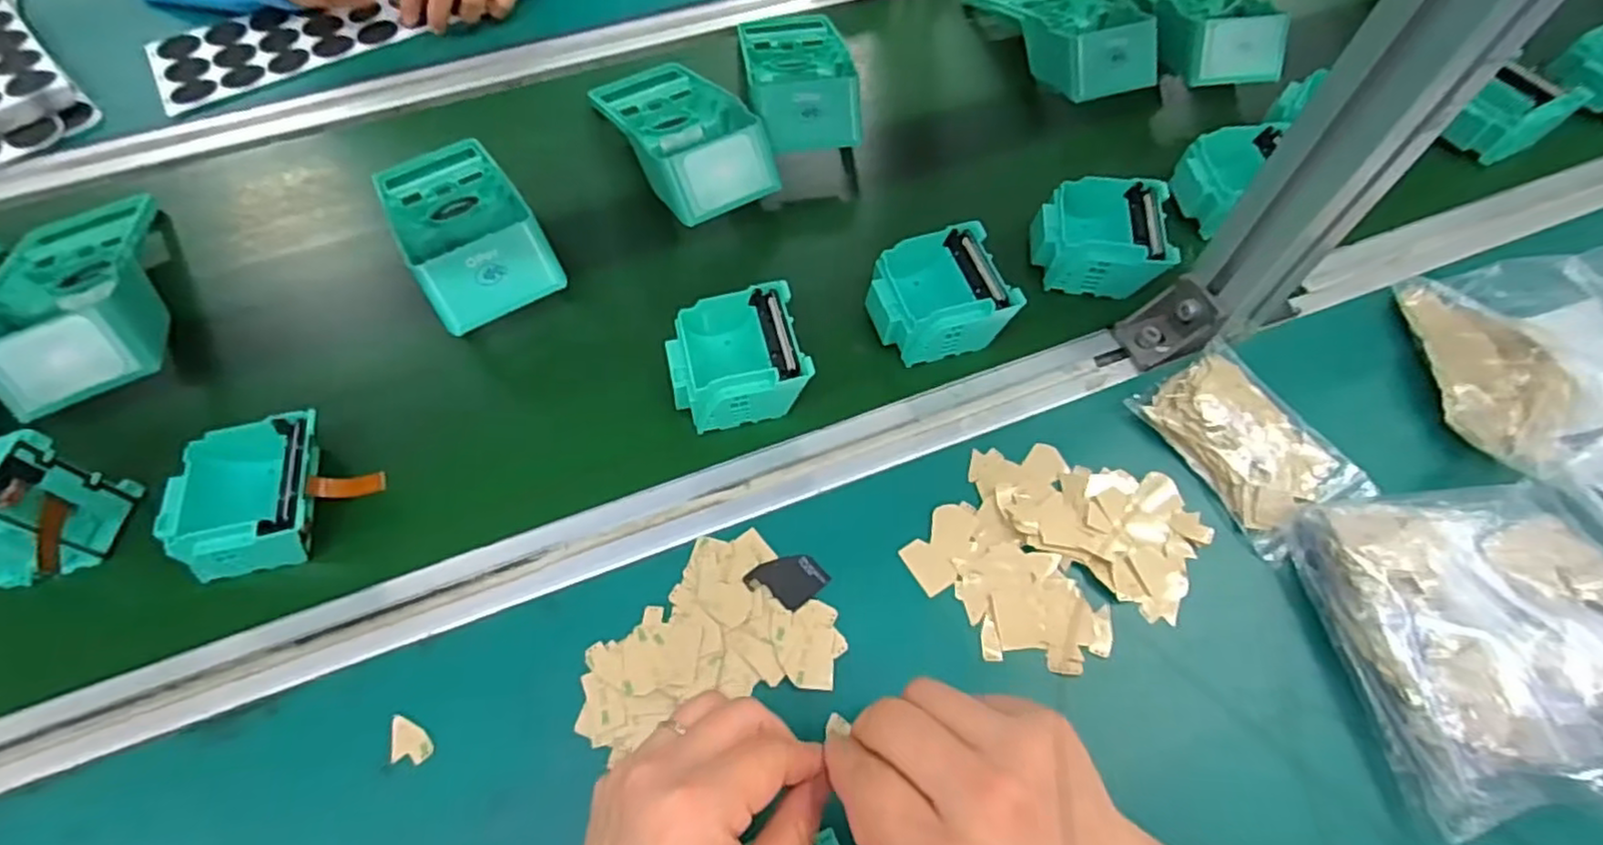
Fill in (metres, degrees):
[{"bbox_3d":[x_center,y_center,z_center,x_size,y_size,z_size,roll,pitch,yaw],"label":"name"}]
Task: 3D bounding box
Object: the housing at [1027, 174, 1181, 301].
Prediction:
[{"bbox_3d":[0.199,-0.123,0.465,0.080,0.042,0.070,5,62,3],"label":"housing"}]

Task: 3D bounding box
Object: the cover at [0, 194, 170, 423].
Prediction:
[{"bbox_3d":[-0.458,-0.085,0.442,0.095,0.051,0.178,-31,66,-15],"label":"cover"}]

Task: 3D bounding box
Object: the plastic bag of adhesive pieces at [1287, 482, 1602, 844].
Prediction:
[{"bbox_3d":[0.347,0.098,0.334,0.164,0.040,0.151,-9,62,-4],"label":"plastic bag of adhesive pieces"}]

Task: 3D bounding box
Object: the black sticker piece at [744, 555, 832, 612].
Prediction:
[{"bbox_3d":[-0.007,0.083,0.368,0.035,0.004,0.031,-39,75,-23],"label":"black sticker piece"}]

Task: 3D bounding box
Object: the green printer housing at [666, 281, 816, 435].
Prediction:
[{"bbox_3d":[-0.040,-0.037,0.420,0.083,0.040,0.078,-11,62,-5],"label":"green printer housing"}]

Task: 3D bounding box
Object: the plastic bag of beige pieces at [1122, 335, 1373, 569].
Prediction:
[{"bbox_3d":[0.254,0.010,0.393,0.073,0.023,0.111,-28,65,-13],"label":"plastic bag of beige pieces"}]

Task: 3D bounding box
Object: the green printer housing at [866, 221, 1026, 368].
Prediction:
[{"bbox_3d":[0.085,-0.078,0.448,0.081,0.049,0.075,-16,63,-8],"label":"green printer housing"}]

